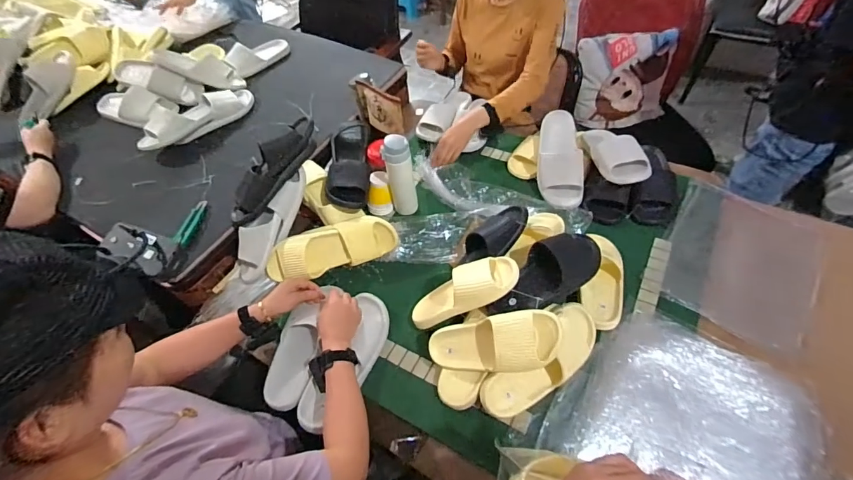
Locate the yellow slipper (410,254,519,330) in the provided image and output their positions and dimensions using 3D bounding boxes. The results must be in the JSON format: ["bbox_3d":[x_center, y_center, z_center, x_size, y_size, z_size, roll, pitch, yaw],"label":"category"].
[{"bbox_3d":[0.067,0.104,0.830,0.251,0.076,0.100,-33,55,26],"label":"yellow slipper"}]

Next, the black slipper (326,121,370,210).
[{"bbox_3d":[-0.201,-0.202,1.075,0.107,0.090,0.268,-6,45,-2],"label":"black slipper"}]

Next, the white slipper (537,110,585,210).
[{"bbox_3d":[0.350,-0.207,1.073,0.104,0.069,0.260,-2,81,0],"label":"white slipper"}]

